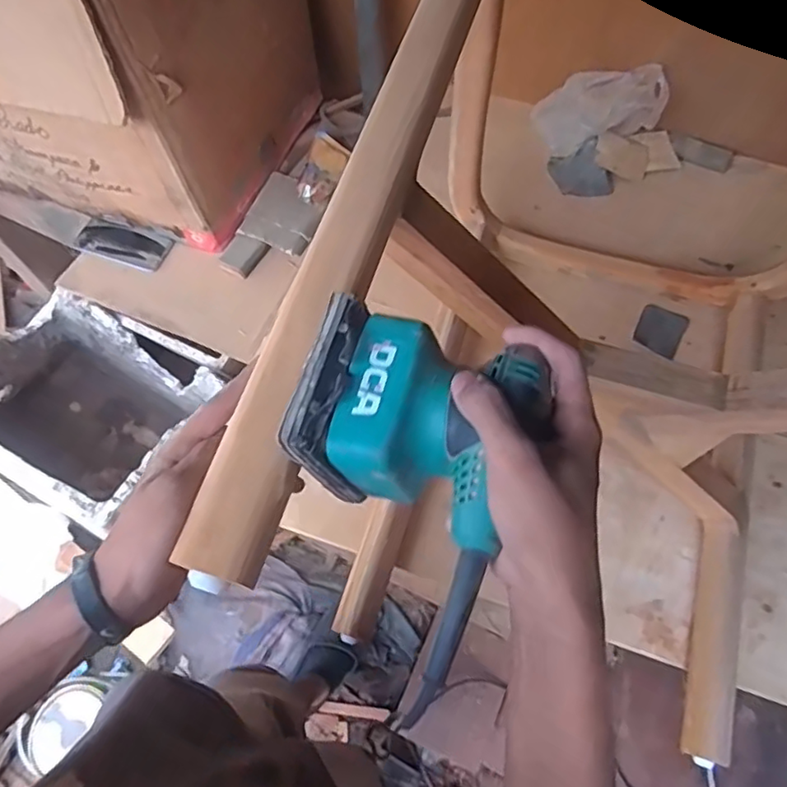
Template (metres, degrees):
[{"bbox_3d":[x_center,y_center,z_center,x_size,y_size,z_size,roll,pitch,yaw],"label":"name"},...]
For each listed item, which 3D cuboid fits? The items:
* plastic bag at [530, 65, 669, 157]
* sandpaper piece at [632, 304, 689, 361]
[{"bbox_3d":[0.376,-0.516,1.093,0.222,0.150,0.090,5,70,4],"label":"plastic bag"},{"bbox_3d":[0.449,-0.108,0.997,0.077,0.007,0.088,29,68,7],"label":"sandpaper piece"}]

